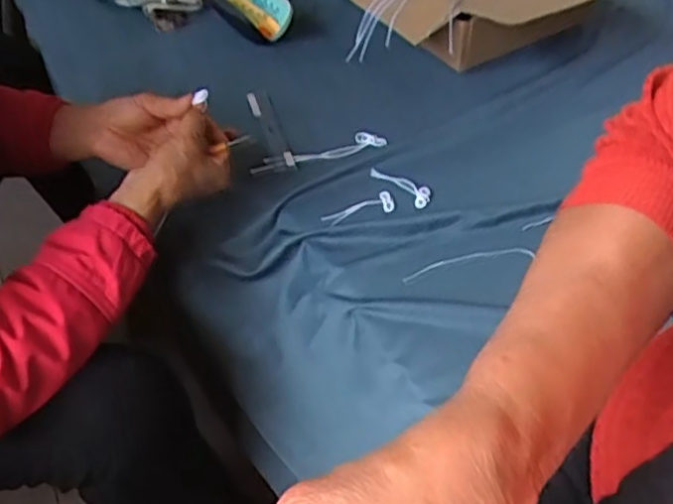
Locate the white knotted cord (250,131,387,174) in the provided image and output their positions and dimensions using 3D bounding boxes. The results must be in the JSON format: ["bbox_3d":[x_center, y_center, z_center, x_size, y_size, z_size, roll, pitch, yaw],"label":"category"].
[{"bbox_3d":[-0.019,-0.115,0.785,0.166,0.023,0.021,-20,50,-19],"label":"white knotted cord"}]

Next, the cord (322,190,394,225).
[{"bbox_3d":[0.023,-0.047,0.757,0.085,0.010,0.023,-17,52,-16],"label":"cord"}]

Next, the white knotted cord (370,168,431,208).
[{"bbox_3d":[0.072,-0.076,0.779,0.073,0.011,0.024,28,52,2],"label":"white knotted cord"}]

